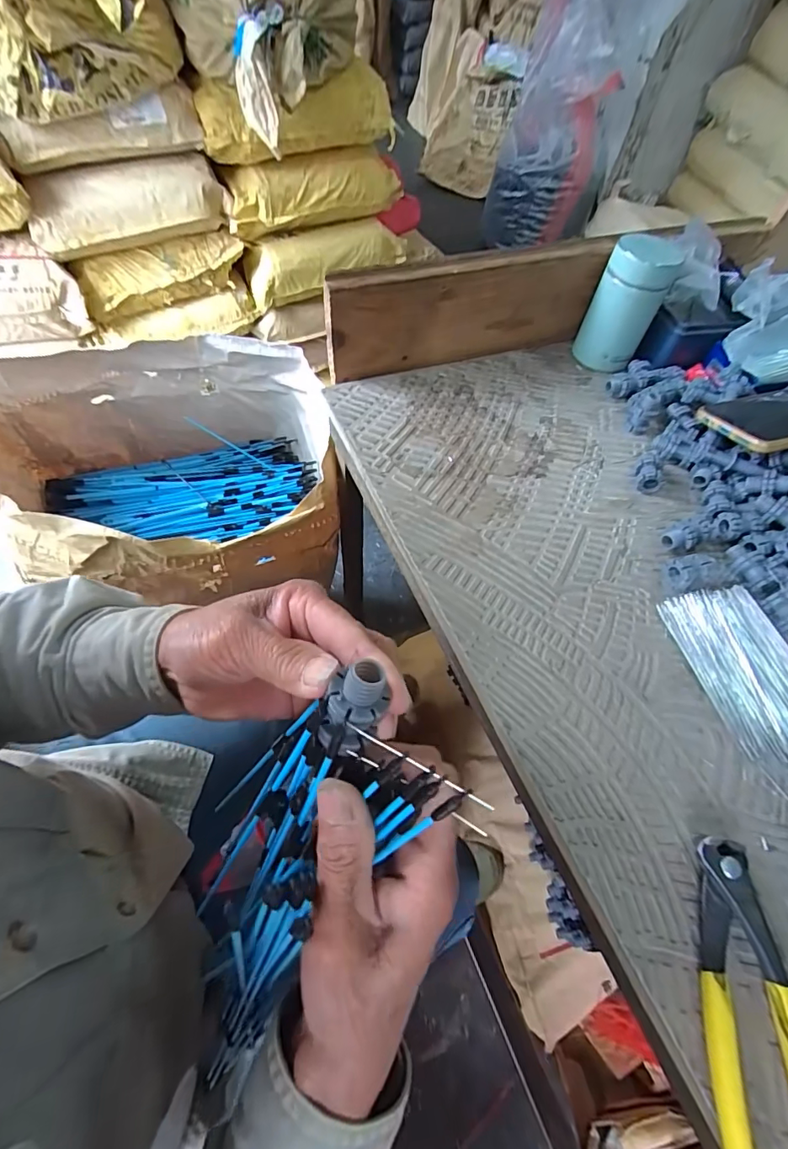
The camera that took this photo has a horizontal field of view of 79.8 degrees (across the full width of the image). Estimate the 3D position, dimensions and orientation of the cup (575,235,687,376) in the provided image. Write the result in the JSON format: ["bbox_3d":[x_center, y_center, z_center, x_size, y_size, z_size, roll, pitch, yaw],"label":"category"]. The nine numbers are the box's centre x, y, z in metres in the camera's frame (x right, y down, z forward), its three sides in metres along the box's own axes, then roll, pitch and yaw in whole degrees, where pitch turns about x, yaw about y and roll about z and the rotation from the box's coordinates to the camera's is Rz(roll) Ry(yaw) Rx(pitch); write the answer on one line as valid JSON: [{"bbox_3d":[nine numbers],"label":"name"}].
[{"bbox_3d":[0.246,-0.289,0.501,0.066,0.111,0.080,27,59,12],"label":"cup"}]

